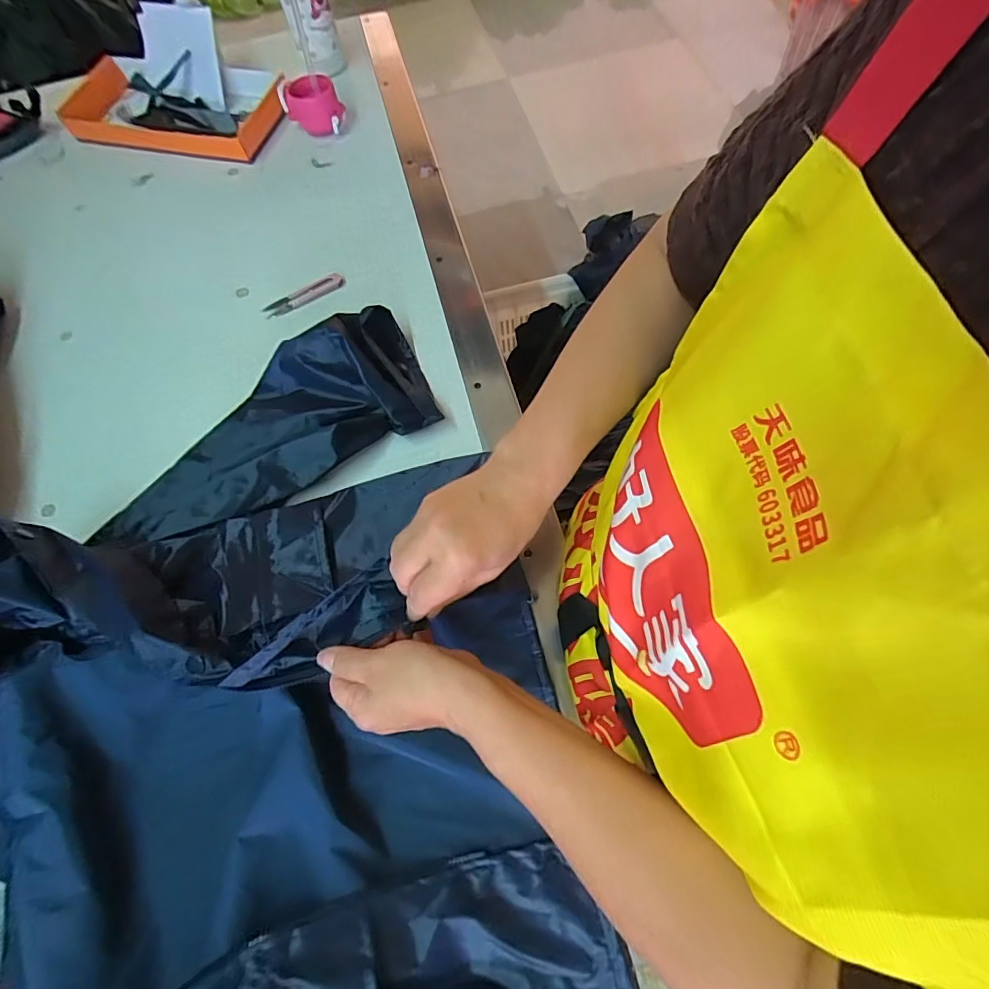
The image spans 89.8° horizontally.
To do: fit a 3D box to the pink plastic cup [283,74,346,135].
[{"bbox_3d":[-0.260,-0.558,0.715,0.077,0.055,0.058,-23,67,-7],"label":"pink plastic cup"}]

